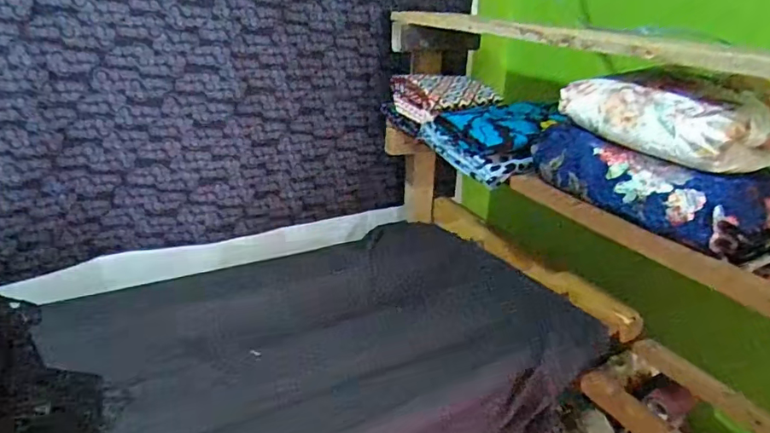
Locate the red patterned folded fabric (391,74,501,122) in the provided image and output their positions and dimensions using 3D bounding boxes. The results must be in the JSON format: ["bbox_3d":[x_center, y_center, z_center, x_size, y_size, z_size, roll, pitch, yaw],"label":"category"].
[{"bbox_3d":[0.120,-0.243,1.049,0.167,0.068,0.166,-11,27,-28],"label":"red patterned folded fabric"}]

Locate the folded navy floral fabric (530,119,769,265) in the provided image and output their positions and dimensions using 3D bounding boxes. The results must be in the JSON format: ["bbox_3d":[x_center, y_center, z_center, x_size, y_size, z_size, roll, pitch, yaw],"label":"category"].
[{"bbox_3d":[0.368,-0.046,0.718,0.162,0.098,0.317,-12,28,-31],"label":"folded navy floral fabric"}]

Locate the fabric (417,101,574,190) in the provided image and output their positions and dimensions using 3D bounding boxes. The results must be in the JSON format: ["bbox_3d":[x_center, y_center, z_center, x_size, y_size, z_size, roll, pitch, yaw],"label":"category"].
[{"bbox_3d":[0.196,-0.137,0.906,0.185,0.088,0.202,-12,28,-31],"label":"fabric"}]

